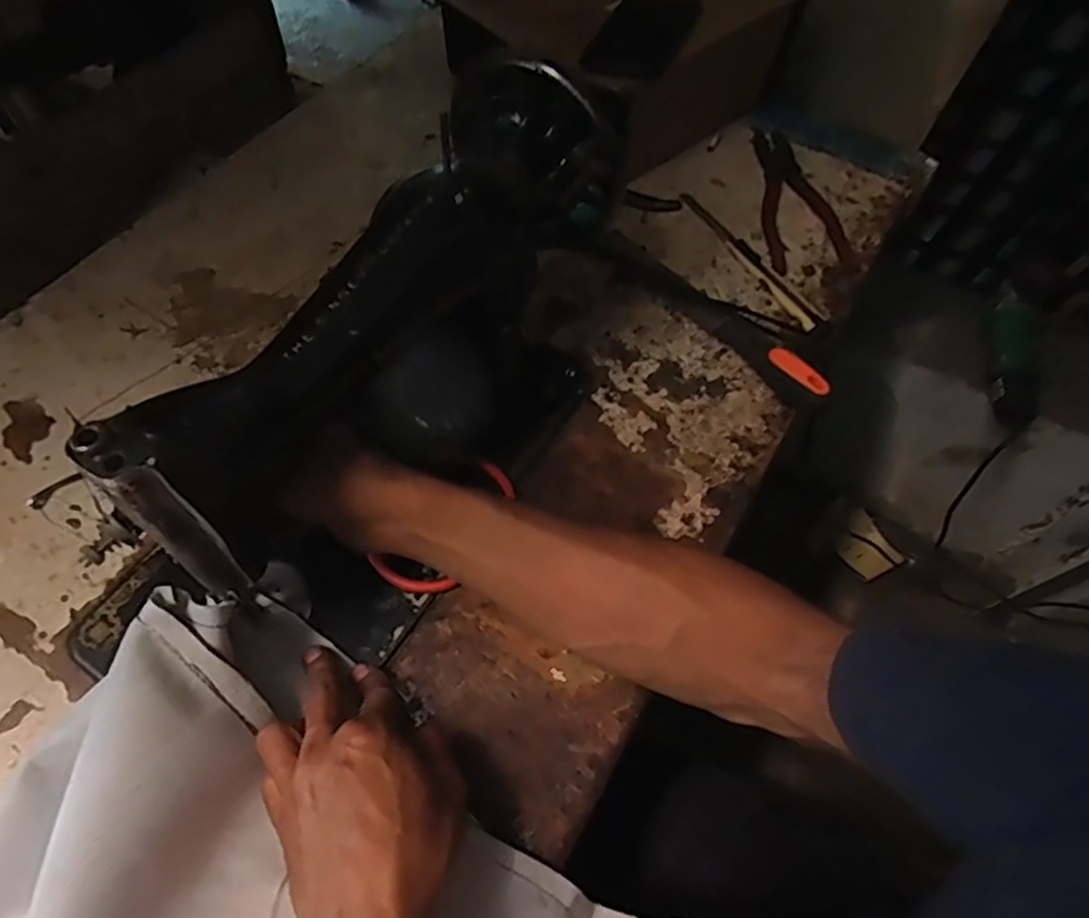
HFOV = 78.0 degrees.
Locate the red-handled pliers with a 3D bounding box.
[{"bbox_3d":[0.246,-0.258,0.663,0.083,0.016,0.184,-4,61,-6],"label":"red-handled pliers"}]

